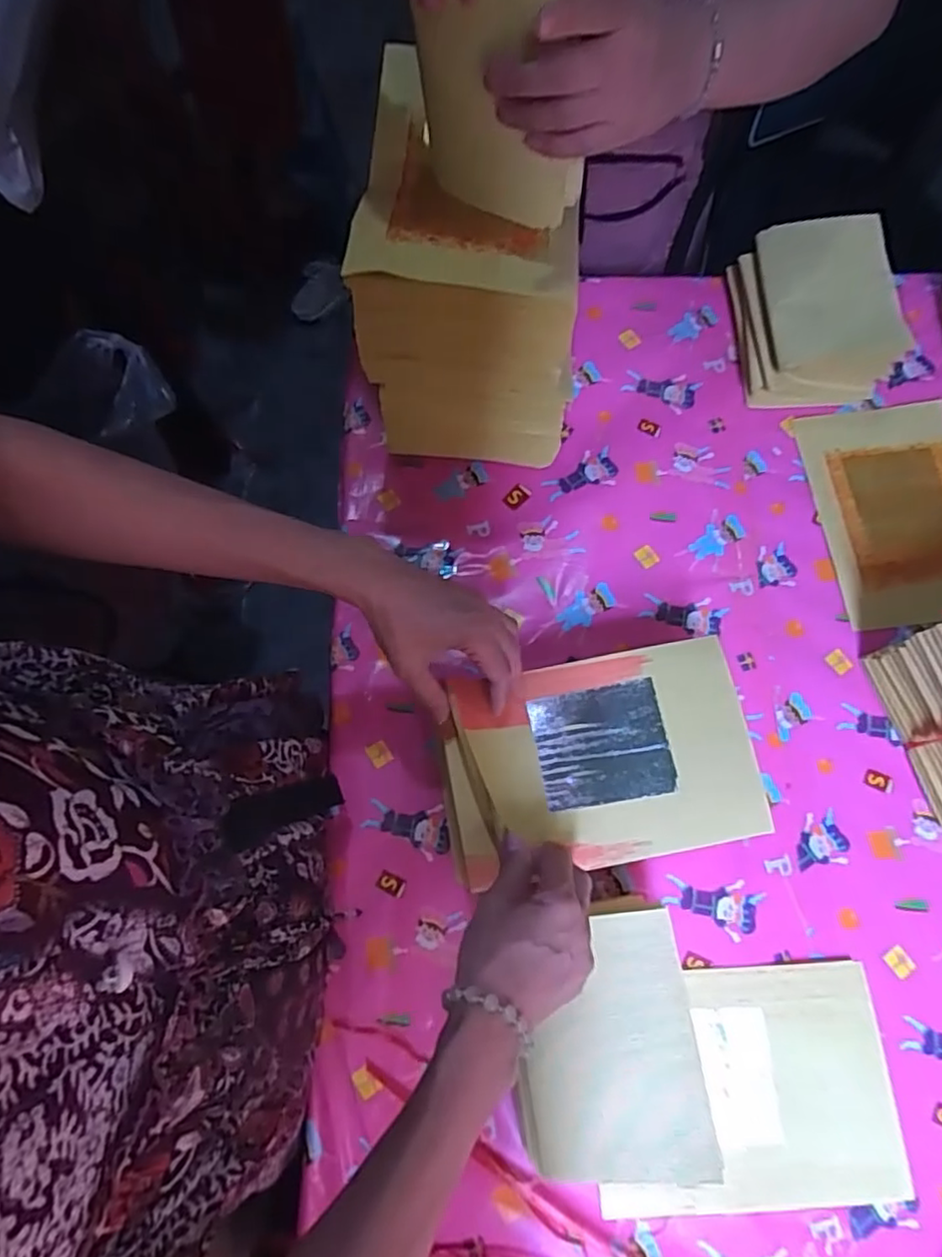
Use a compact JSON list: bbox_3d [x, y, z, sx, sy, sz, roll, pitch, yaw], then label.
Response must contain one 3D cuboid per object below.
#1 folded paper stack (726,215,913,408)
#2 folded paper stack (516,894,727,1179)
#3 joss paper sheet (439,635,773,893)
[{"bbox_3d":[0.333,-0.313,0.652,0.108,0.101,0.165,-6,74,-1],"label":"folded paper stack"},{"bbox_3d":[0.090,0.278,0.446,0.116,0.034,0.162,-8,74,-1],"label":"folded paper stack"},{"bbox_3d":[0.096,0.098,0.495,0.232,0.033,0.153,-10,75,-2],"label":"joss paper sheet"}]

